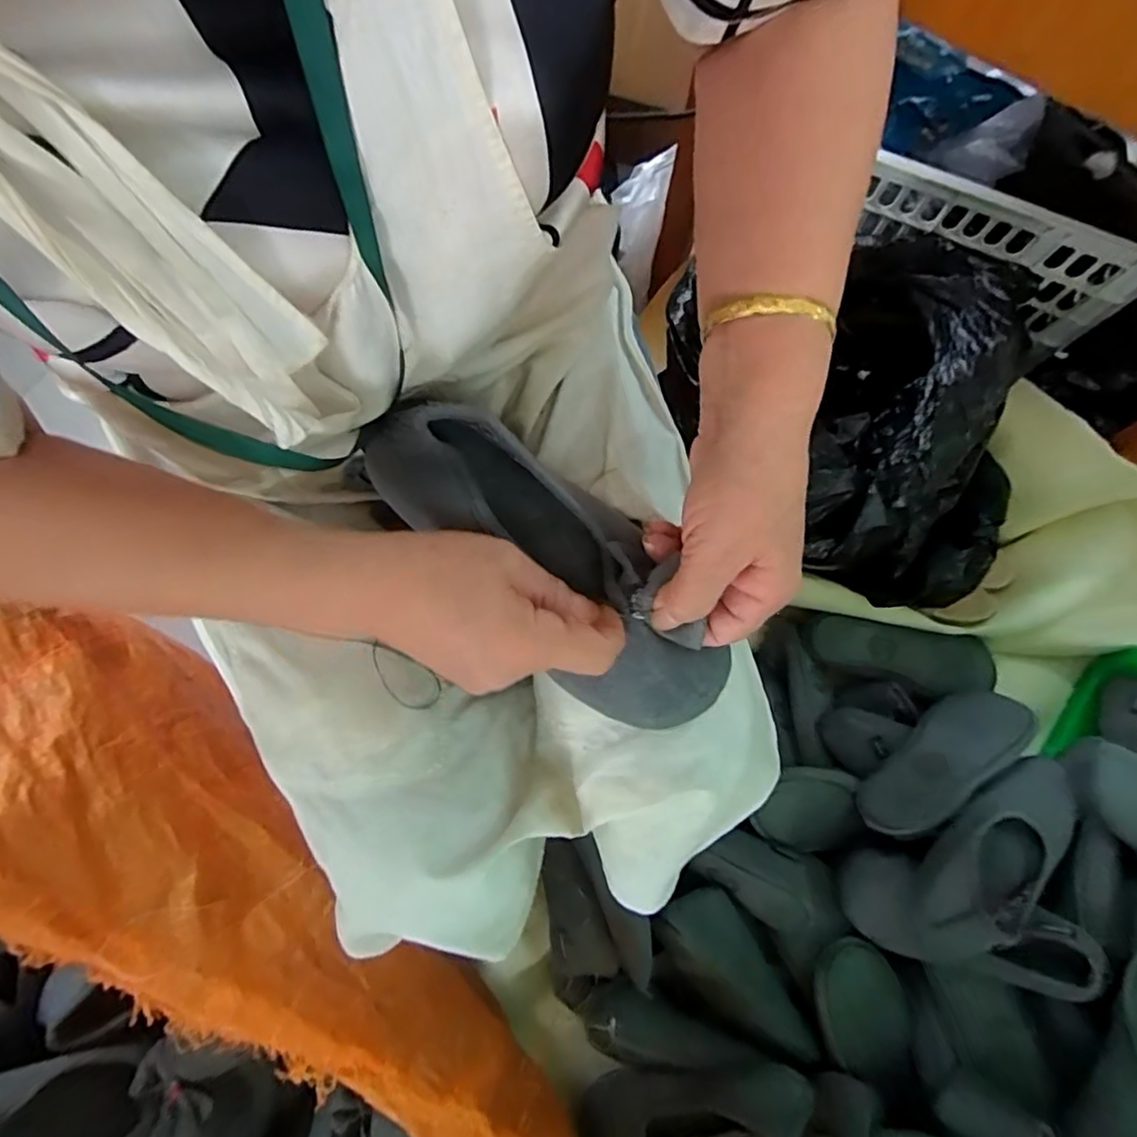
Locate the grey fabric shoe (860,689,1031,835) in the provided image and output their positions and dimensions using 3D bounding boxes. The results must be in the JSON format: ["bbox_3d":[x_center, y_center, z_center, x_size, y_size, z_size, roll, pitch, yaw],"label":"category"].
[{"bbox_3d":[0.420,0.207,0.670,0.234,0.036,0.089,-28,37,-20],"label":"grey fabric shoe"}]

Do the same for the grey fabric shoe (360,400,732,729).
[{"bbox_3d":[-0.009,-0.009,0.325,0.225,0.052,0.084,44,80,6],"label":"grey fabric shoe"}]

